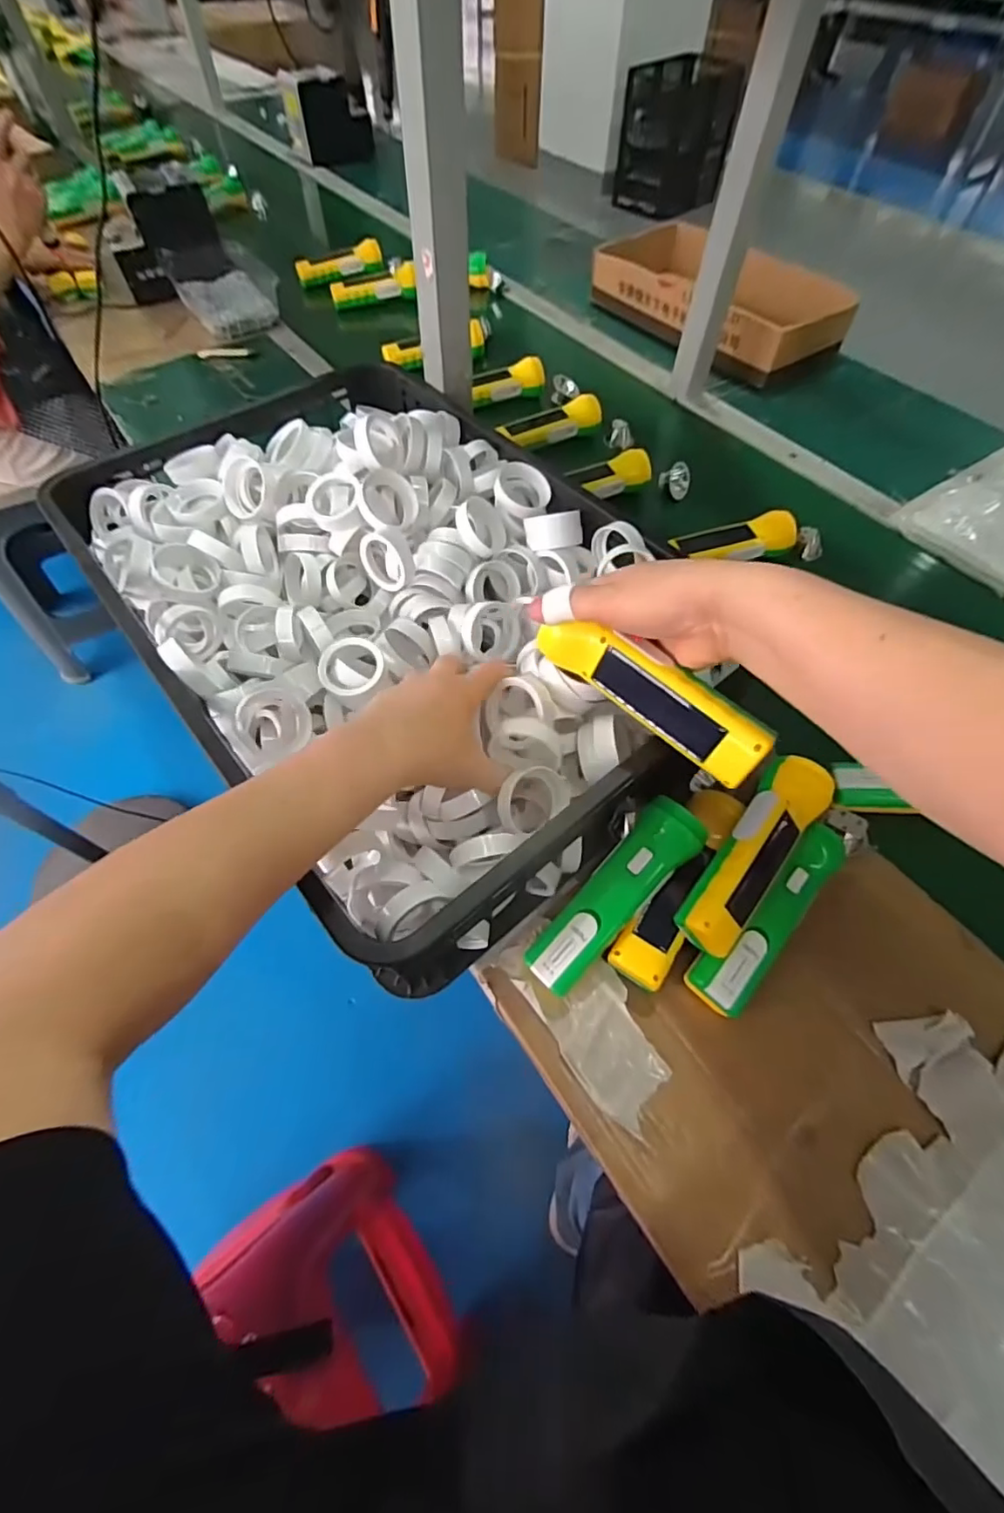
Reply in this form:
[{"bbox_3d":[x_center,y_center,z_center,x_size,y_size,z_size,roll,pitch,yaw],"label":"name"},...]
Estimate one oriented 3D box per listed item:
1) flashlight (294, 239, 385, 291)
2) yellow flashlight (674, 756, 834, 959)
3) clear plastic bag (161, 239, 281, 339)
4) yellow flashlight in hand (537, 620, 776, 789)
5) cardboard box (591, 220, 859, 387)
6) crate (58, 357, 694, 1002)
[{"bbox_3d":[-0.315,-0.960,1.077,0.167,0.048,0.048,-23,62,-13],"label":"flashlight"},{"bbox_3d":[0.190,0.070,0.412,0.047,0.043,0.162,35,65,19],"label":"yellow flashlight"},{"bbox_3d":[-0.486,-0.826,0.981,0.166,0.059,0.206,-24,62,-14],"label":"clear plastic bag"},{"bbox_3d":[0.096,-0.045,0.358,0.158,0.035,0.035,36,65,17],"label":"yellow flashlight in hand"},{"bbox_3d":[0.346,-0.792,0.956,0.197,0.080,0.455,-34,65,-19],"label":"cardboard box"},{"bbox_3d":[-0.107,-0.146,0.519,0.387,0.123,0.584,-35,65,-19],"label":"crate"}]

